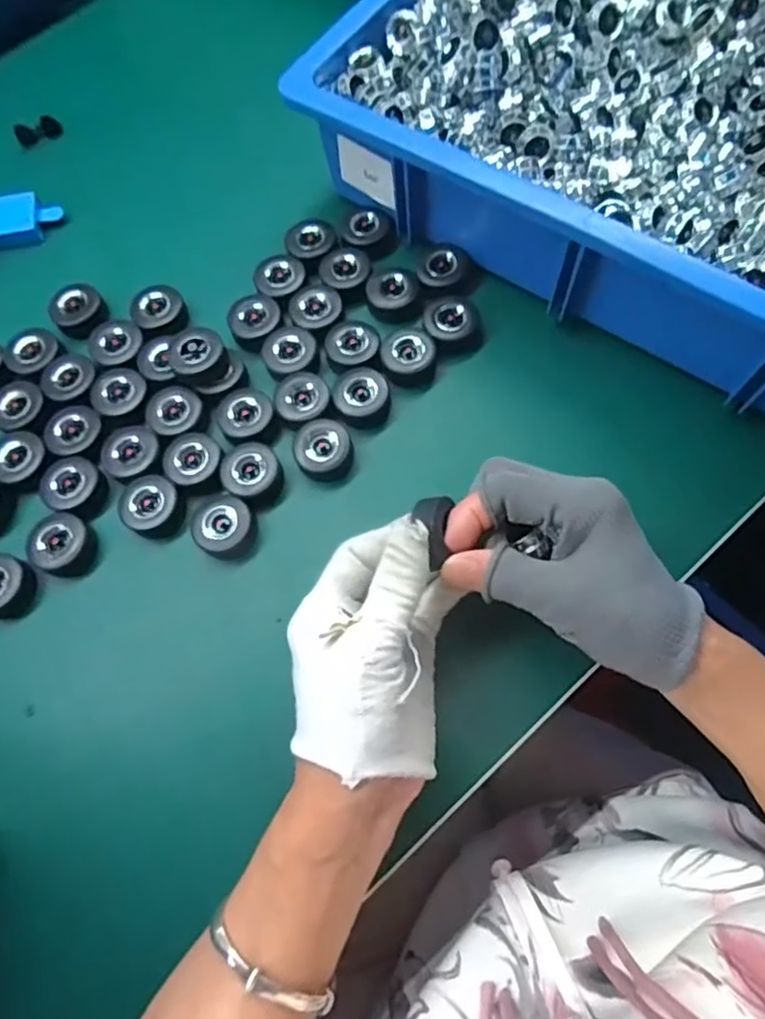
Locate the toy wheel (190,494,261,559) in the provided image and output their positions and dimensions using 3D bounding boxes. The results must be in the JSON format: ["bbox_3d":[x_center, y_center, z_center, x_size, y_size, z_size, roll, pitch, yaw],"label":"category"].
[{"bbox_3d":[-0.100,0.008,0.394,0.037,0.025,0.041,-13,72,-2],"label":"toy wheel"}]

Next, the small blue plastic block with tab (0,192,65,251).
[{"bbox_3d":[-0.288,-0.228,0.488,0.067,0.017,0.034,-9,72,-1],"label":"small blue plastic block with tab"}]

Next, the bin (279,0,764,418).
[{"bbox_3d":[0.197,-0.262,0.417,0.438,0.098,0.302,34,76,12],"label":"bin"}]

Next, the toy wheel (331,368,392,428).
[{"bbox_3d":[-0.014,-0.075,0.418,0.037,0.020,0.038,-1,72,2],"label":"toy wheel"}]

